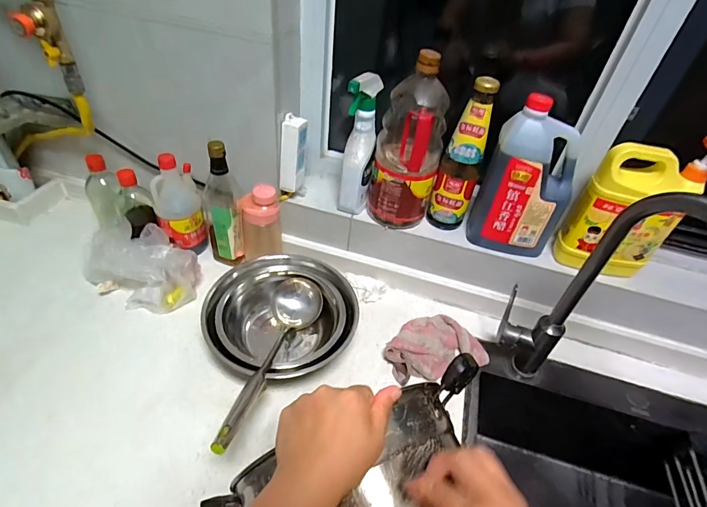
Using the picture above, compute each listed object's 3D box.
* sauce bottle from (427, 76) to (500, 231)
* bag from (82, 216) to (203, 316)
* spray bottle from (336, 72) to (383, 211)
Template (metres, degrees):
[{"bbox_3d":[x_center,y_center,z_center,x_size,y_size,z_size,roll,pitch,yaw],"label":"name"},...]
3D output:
[{"bbox_3d":[0.190,-0.159,0.691,0.071,0.263,0.062,18,45,12],"label":"sauce bottle"},{"bbox_3d":[-0.386,0.016,0.723,0.187,0.126,0.119,22,46,15],"label":"bag"},{"bbox_3d":[0.013,-0.193,0.710,0.054,0.232,0.094,11,44,5],"label":"spray bottle"}]

